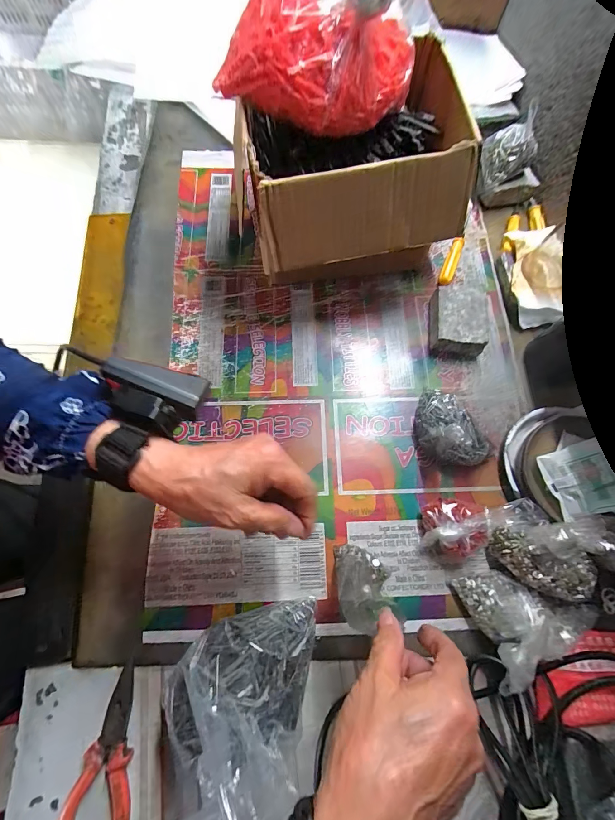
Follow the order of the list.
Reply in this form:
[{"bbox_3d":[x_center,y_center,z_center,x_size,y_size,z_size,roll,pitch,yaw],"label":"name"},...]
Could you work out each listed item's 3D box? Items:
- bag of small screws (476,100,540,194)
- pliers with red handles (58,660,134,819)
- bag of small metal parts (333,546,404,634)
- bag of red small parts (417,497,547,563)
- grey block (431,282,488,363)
[{"bbox_3d":[0.263,-0.338,0.426,0.074,0.027,0.055,-31,85,34],"label":"bag of small screws"},{"bbox_3d":[-0.171,0.301,0.276,0.051,0.017,0.139,3,74,1],"label":"pliers with red handles"},{"bbox_3d":[0.057,0.172,0.316,0.054,0.019,0.080,-12,74,-4],"label":"bag of small metal parts"},{"bbox_3d":[0.162,0.116,0.311,0.095,0.064,0.063,0,74,0],"label":"bag of red small parts"},{"bbox_3d":[0.180,-0.106,0.394,0.060,0.030,0.085,5,74,1],"label":"grey block"}]

